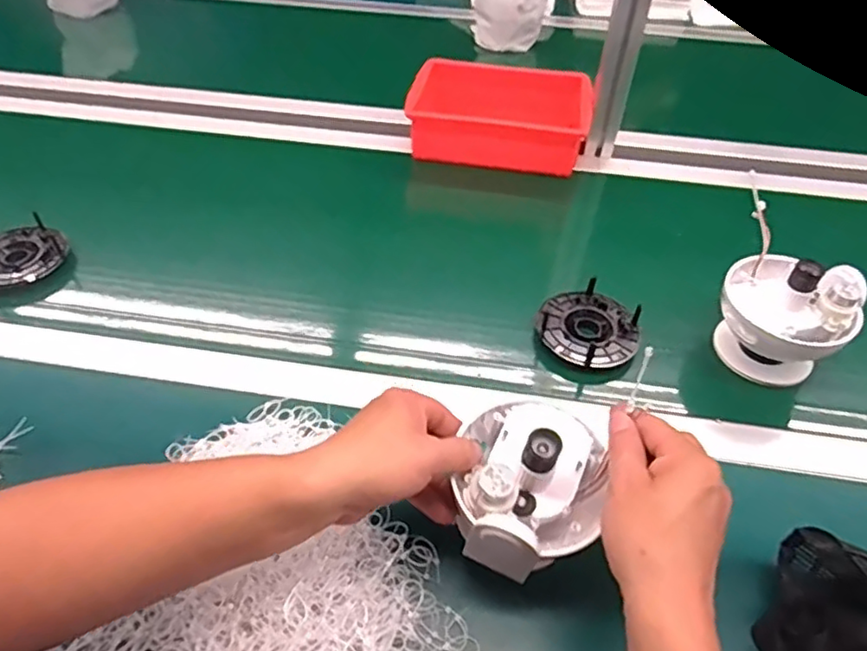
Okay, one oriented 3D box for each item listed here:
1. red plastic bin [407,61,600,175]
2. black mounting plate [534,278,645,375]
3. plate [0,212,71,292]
[{"bbox_3d":[0.094,-0.300,0.877,0.246,0.080,0.161,12,48,8],"label":"red plastic bin"},{"bbox_3d":[0.160,0.001,0.619,0.096,0.029,0.098,1,47,-2],"label":"black mounting plate"},{"bbox_3d":[-0.471,-0.078,0.691,0.100,0.034,0.088,-30,55,-27],"label":"plate"}]

